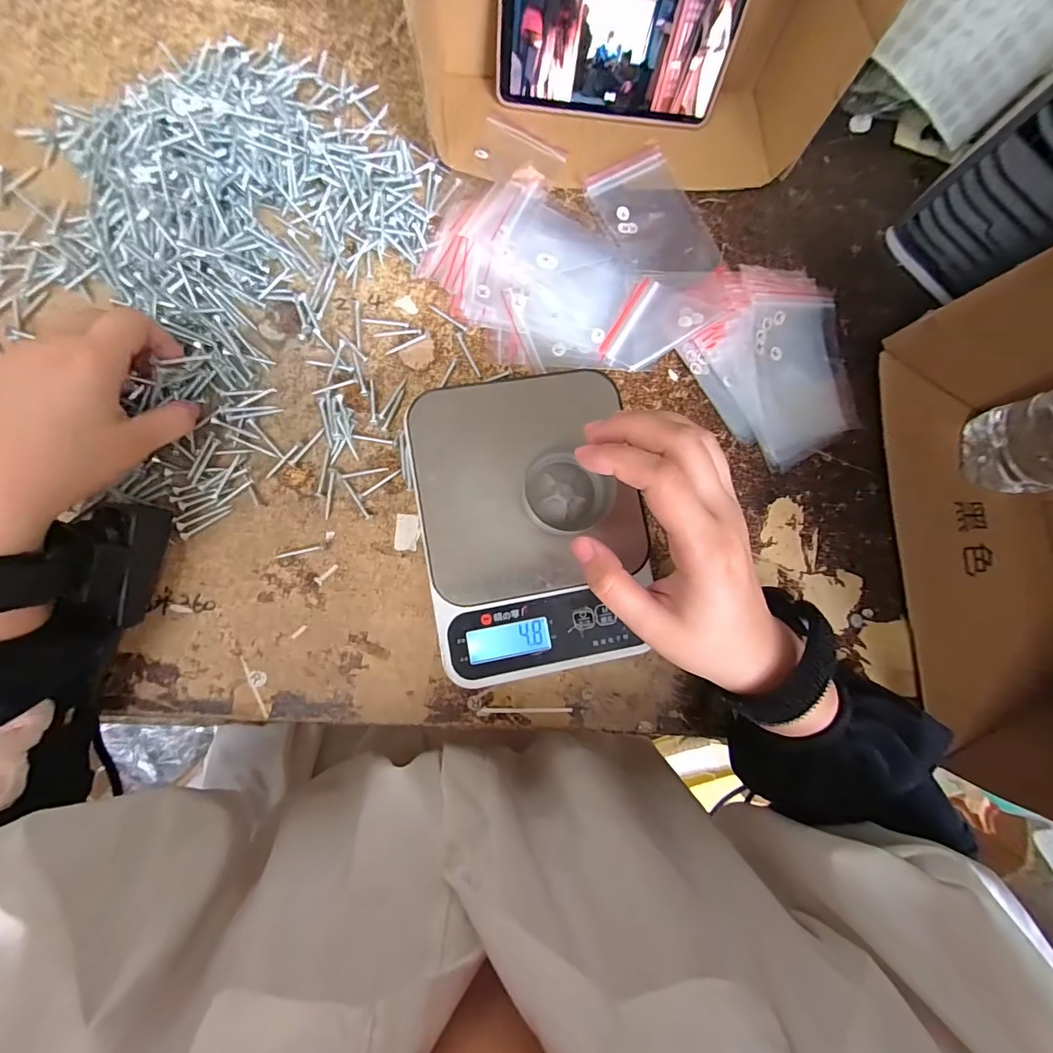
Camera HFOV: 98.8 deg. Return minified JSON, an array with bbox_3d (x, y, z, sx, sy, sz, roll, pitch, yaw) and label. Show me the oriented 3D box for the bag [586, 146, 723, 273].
[{"bbox_3d":[0.100,-0.237,0.351,0.074,0.009,0.102,-30,87,-8],"label":"bag"}]

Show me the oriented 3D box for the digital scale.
[{"bbox_3d":[0.003,0.001,0.296,0.145,0.042,0.190,-12,85,-6],"label":"digital scale"}]

